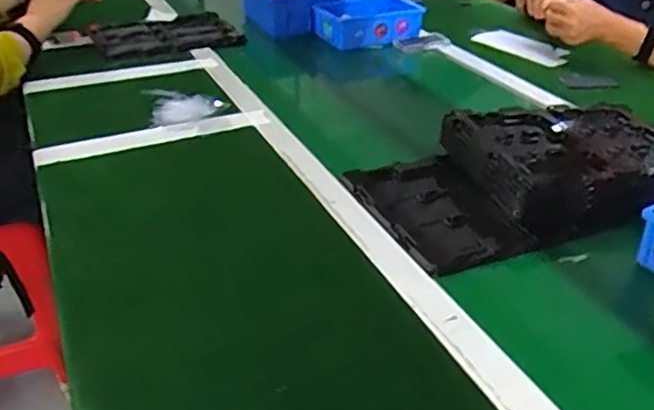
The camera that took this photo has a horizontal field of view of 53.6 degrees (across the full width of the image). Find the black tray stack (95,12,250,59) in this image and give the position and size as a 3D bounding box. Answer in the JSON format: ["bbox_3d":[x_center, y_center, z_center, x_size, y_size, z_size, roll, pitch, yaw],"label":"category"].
[{"bbox_3d":[-0.312,-0.323,1.270,0.280,0.053,0.160,-12,34,-18],"label":"black tray stack"}]

